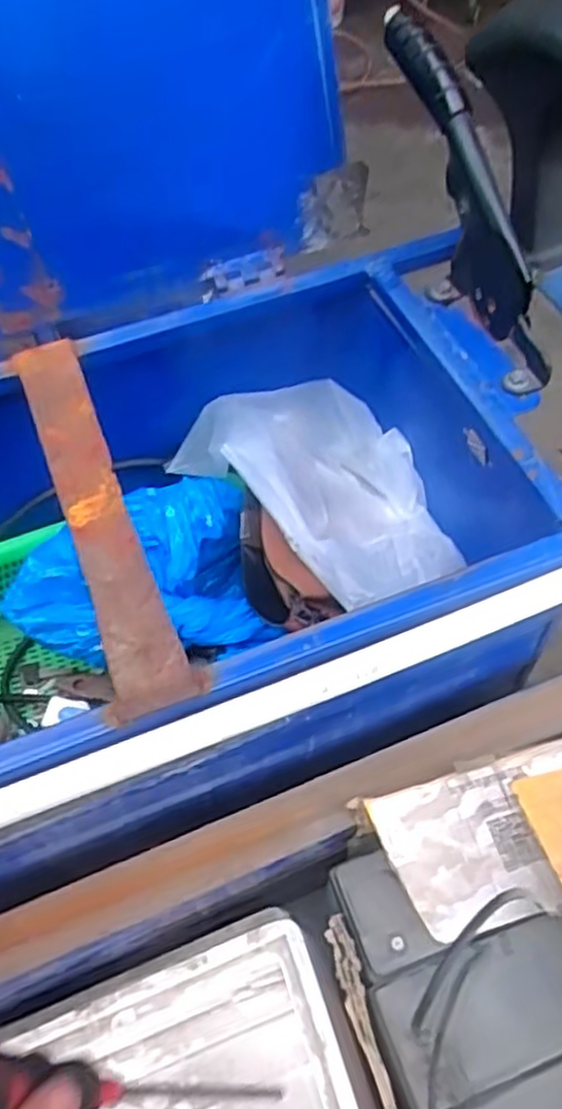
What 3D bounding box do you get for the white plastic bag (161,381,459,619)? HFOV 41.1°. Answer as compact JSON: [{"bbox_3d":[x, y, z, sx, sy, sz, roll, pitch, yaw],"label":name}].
[{"bbox_3d":[0.041,-0.071,0.694,0.175,0.106,0.248,-39,62,-23],"label":"white plastic bag"}]

